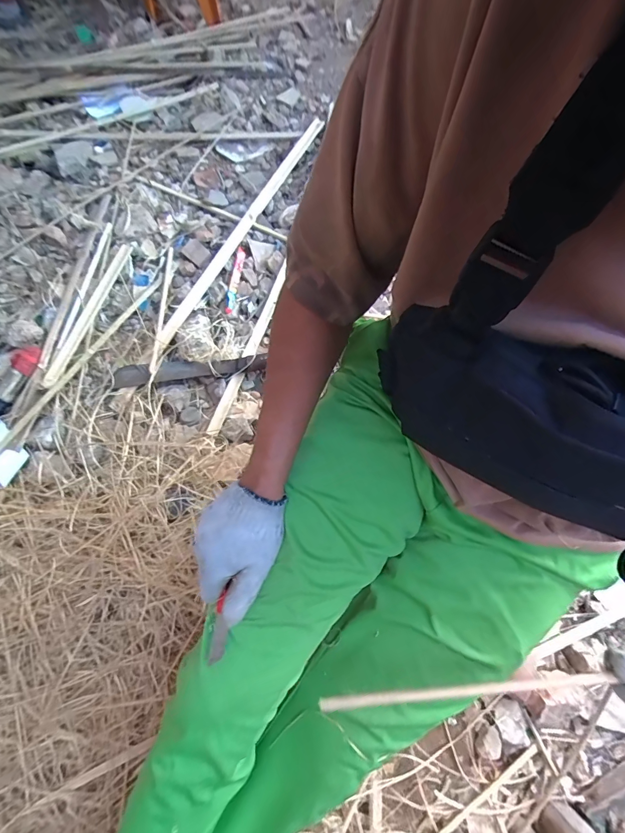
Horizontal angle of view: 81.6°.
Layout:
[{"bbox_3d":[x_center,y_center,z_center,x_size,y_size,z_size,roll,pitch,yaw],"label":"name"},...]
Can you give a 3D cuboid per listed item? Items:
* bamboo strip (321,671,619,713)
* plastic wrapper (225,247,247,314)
[{"bbox_3d":[0.149,0.280,0.368,0.283,0.010,0.010,-10,70,5],"label":"bamboo strip"},{"bbox_3d":[-0.181,-0.323,0.855,0.019,0.017,0.185,5,70,4],"label":"plastic wrapper"}]

